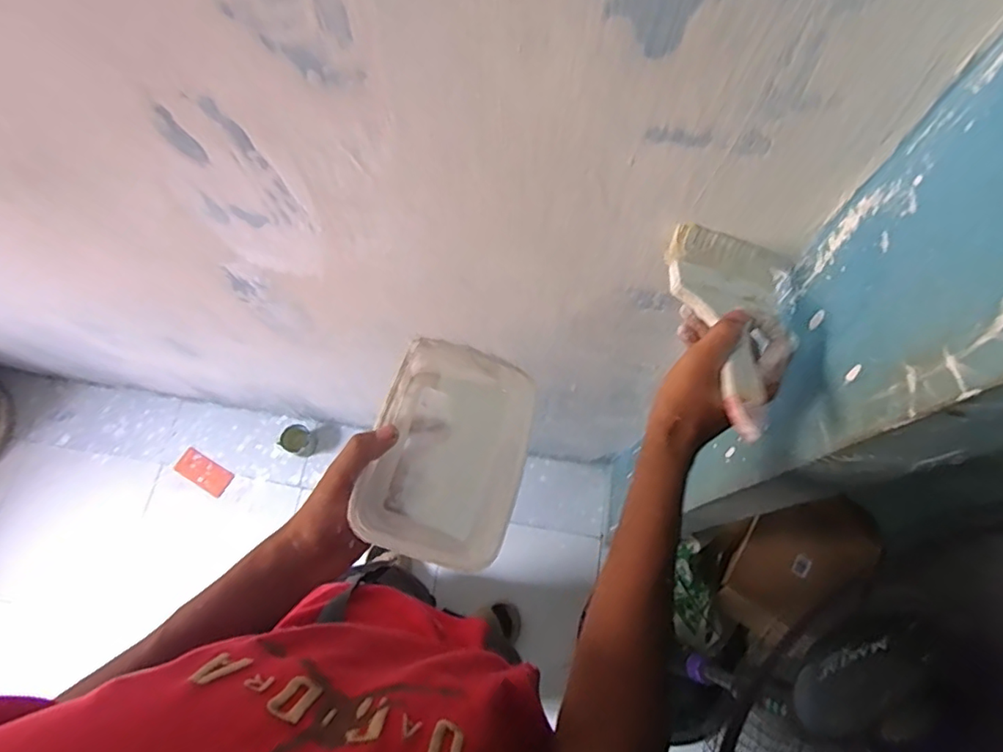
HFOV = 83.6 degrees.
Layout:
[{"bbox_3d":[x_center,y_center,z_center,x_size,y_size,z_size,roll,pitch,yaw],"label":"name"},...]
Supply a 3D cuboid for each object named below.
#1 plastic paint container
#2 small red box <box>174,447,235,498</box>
[{"bbox_3d":[-0.040,0.059,0.448,0.113,0.063,0.168,14,69,6],"label":"plastic paint container"},{"bbox_3d":[-0.771,0.247,1.449,0.153,0.020,0.068,29,72,11],"label":"small red box"}]

